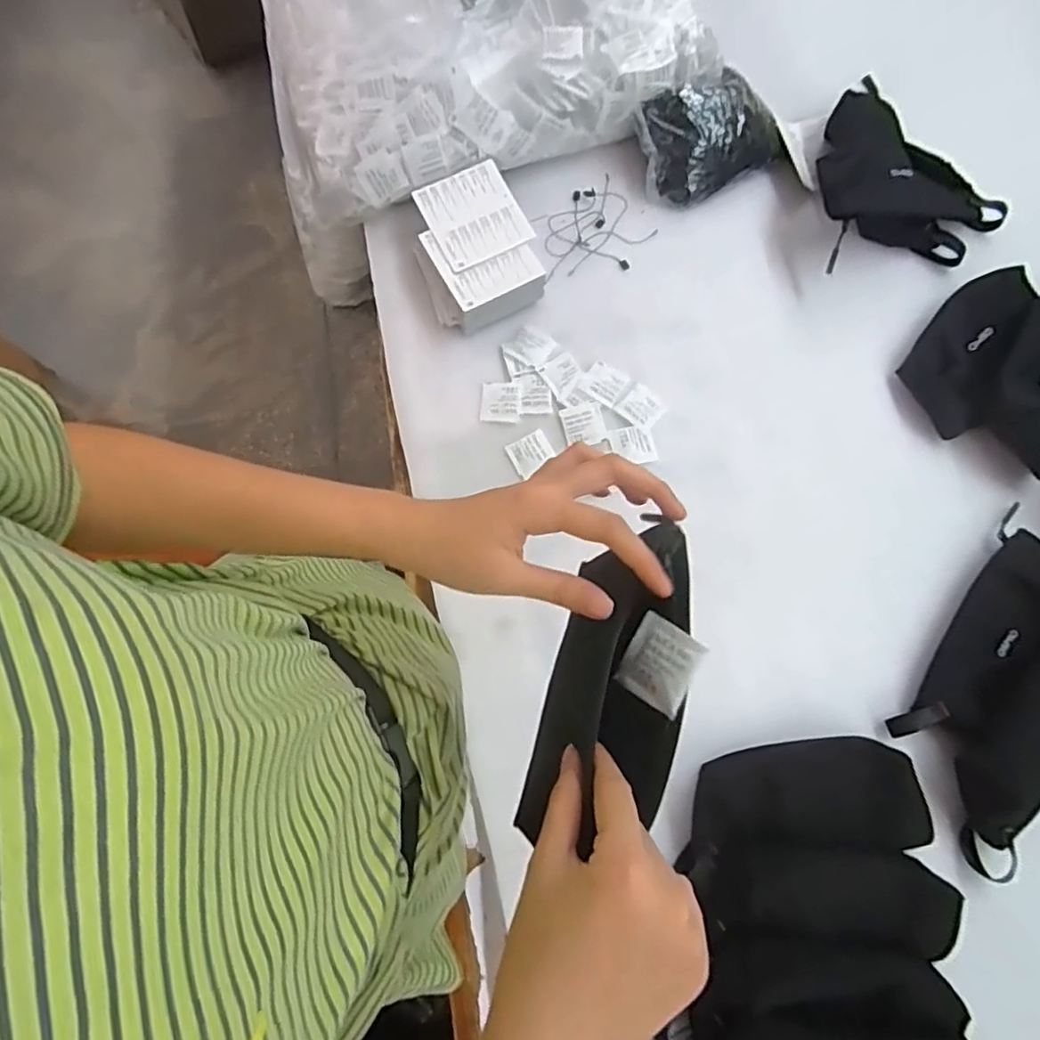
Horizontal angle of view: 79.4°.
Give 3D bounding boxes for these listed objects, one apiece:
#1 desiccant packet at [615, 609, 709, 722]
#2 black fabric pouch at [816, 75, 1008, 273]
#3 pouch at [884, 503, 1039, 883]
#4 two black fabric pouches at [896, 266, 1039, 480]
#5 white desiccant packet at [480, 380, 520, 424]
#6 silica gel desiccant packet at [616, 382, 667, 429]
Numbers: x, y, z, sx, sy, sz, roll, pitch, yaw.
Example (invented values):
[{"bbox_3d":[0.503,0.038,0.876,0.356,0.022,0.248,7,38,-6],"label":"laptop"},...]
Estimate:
[{"bbox_3d":[0.073,0.076,0.329,0.040,0.004,0.042,32,96,43],"label":"desiccant packet"},{"bbox_3d":[0.405,-0.353,0.648,0.191,0.074,0.210,26,76,5],"label":"black fabric pouch"},{"bbox_3d":[0.420,0.142,0.528,0.132,0.040,0.281,36,78,8],"label":"pouch"},{"bbox_3d":[0.469,-0.162,0.606,0.165,0.041,0.204,30,77,6],"label":"two black fabric pouches"},{"bbox_3d":[-0.019,-0.116,0.613,0.037,0.004,0.044,2,76,-1],"label":"white desiccant packet"},{"bbox_3d":[0.120,-0.110,0.613,0.040,0.008,0.039,41,78,8],"label":"silica gel desiccant packet"}]

